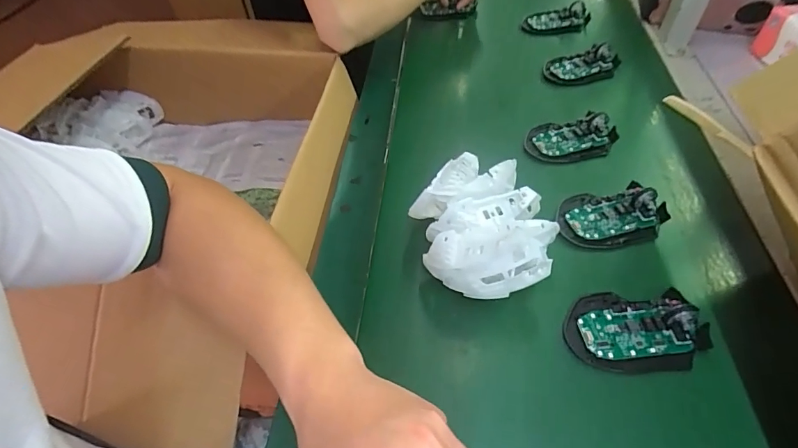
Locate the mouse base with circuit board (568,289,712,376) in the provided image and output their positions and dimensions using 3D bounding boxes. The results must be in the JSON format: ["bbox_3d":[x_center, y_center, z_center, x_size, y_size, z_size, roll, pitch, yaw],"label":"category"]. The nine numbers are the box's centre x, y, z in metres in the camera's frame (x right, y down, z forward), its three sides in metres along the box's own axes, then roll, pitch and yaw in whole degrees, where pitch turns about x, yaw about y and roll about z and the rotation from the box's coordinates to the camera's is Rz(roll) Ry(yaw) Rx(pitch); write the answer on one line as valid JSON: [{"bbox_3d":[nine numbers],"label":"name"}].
[{"bbox_3d":[0.207,0.090,0.375,0.112,0.030,0.072,5,50,8],"label":"mouse base with circuit board"}]

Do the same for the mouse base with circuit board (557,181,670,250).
[{"bbox_3d":[0.232,-0.011,0.463,0.113,0.029,0.072,-3,50,1],"label":"mouse base with circuit board"}]

